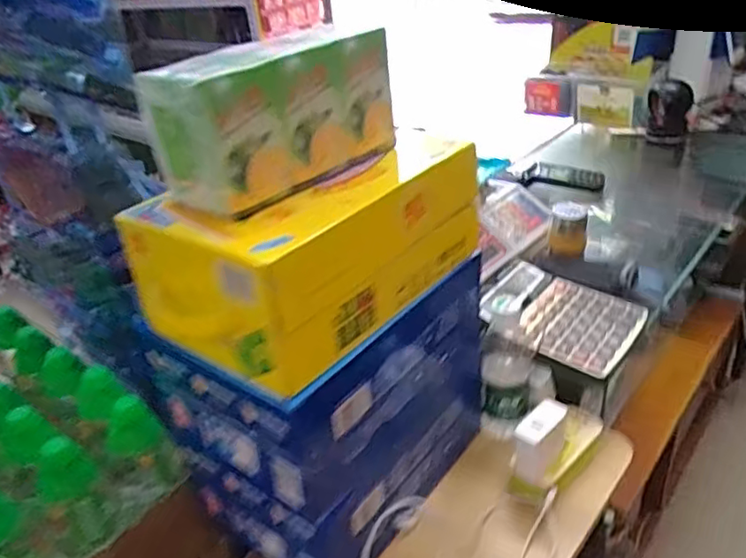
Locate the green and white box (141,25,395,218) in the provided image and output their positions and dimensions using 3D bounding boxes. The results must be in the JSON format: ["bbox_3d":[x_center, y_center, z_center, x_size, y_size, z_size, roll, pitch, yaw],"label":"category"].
[{"bbox_3d":[-0.074,-0.138,0.497,0.076,0.108,0.193,22,40,38],"label":"green and white box"}]

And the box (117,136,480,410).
[{"bbox_3d":[-0.051,-0.034,0.549,0.170,0.119,0.263,19,39,36],"label":"box"}]

